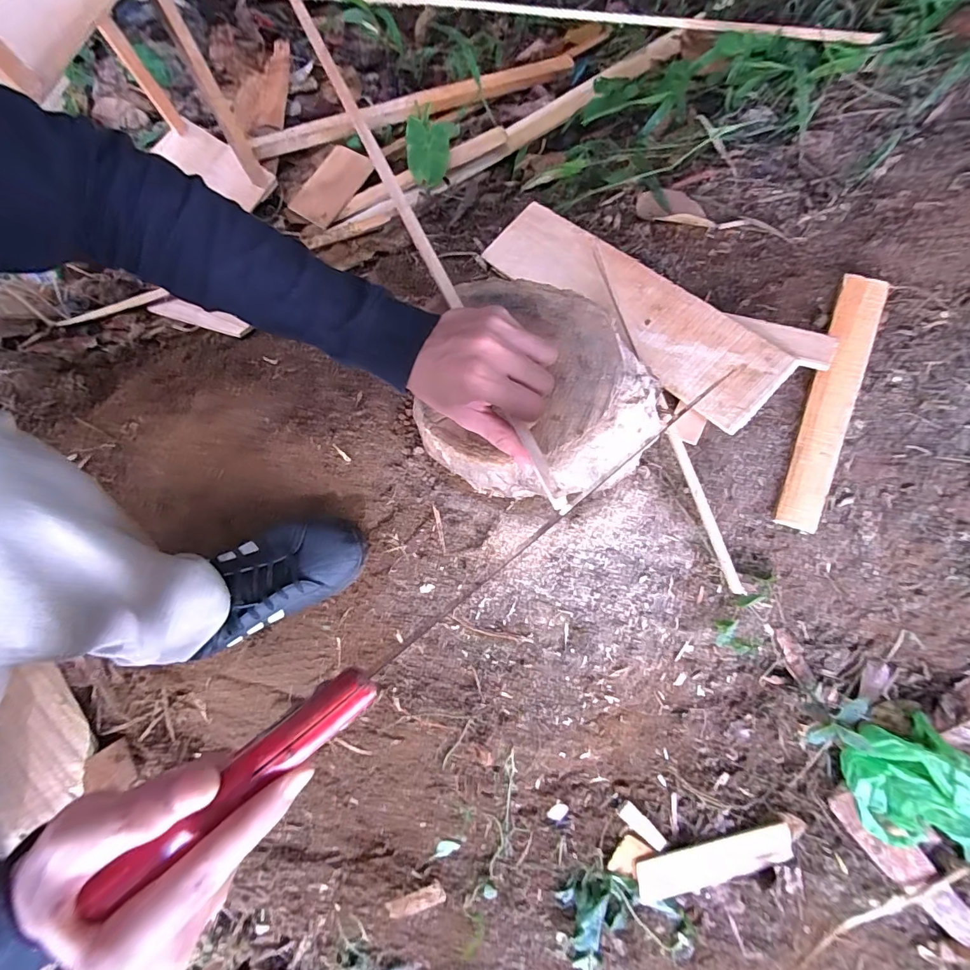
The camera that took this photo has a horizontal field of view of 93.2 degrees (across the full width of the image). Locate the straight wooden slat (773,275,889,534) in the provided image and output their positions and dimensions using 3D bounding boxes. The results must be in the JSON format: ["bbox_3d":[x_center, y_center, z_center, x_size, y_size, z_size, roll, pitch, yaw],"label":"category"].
[{"bbox_3d":[0.380,-0.090,0.503,0.045,0.007,0.283,16,89,14],"label":"straight wooden slat"}]

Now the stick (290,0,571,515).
[{"bbox_3d":[-0.088,-0.281,0.421,0.011,0.022,0.695,-24,74,-4],"label":"stick"}]

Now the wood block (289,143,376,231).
[{"bbox_3d":[-0.281,-0.543,0.834,0.089,0.008,0.150,43,100,2],"label":"wood block"}]

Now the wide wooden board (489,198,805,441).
[{"bbox_3d":[0.165,-0.222,0.552,0.106,0.017,0.394,-46,68,4],"label":"wide wooden board"}]

